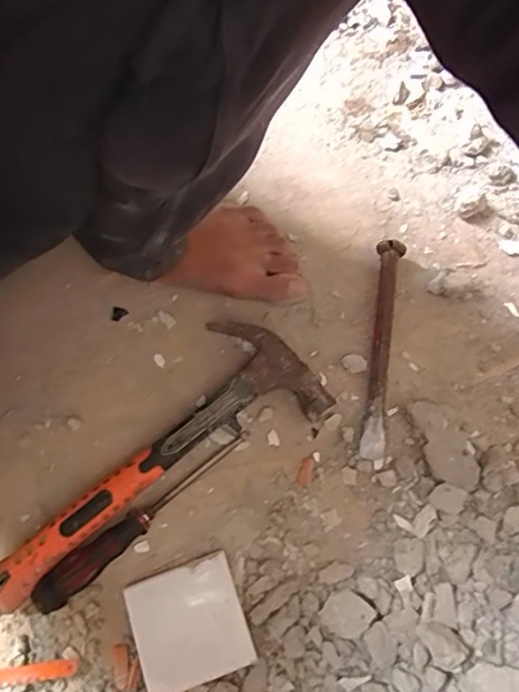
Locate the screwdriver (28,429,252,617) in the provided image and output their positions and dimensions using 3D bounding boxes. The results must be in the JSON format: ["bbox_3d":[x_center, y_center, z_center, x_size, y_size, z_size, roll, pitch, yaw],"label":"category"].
[{"bbox_3d":[-0.095,0.140,0.457,0.205,0.025,0.029,-40,74,-12],"label":"screwdriver"}]

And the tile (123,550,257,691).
[{"bbox_3d":[-0.056,0.219,0.431,0.085,0.014,0.083,-20,71,-6],"label":"tile"}]

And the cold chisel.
[{"bbox_3d":[0.112,0.000,0.500,0.021,0.025,0.202,7,70,4],"label":"cold chisel"}]

